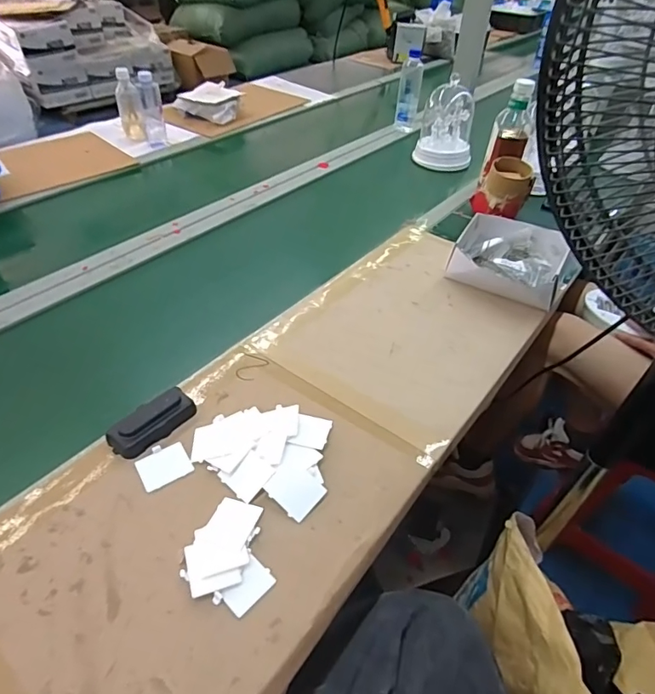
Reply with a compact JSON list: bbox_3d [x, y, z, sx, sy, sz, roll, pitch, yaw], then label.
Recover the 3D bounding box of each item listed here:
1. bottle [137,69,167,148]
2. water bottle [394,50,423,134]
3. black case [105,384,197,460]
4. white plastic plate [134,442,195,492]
[{"bbox_3d":[-0.475,-0.643,1.291,0.056,0.178,0.073,-12,45,-15],"label":"bottle"},{"bbox_3d":[0.246,-0.764,1.438,0.064,0.214,0.052,8,43,5],"label":"water bottle"},{"bbox_3d":[-0.221,0.093,0.600,0.050,0.021,0.107,29,48,28],"label":"black case"},{"bbox_3d":[-0.194,0.138,0.562,0.057,0.004,0.052,-24,47,-26],"label":"white plastic plate"}]

